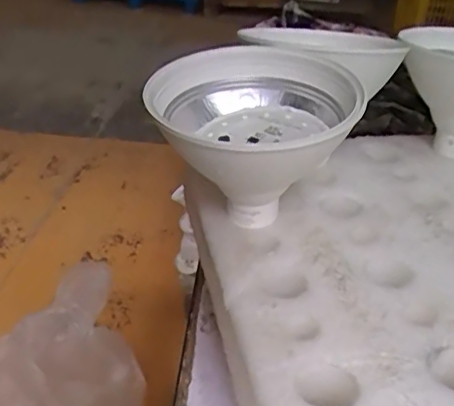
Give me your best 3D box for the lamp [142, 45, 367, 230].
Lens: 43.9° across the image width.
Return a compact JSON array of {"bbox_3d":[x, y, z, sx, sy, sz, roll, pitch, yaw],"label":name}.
[{"bbox_3d":[0.012,-0.028,0.313,0.104,0.086,0.104,-3,33,-10],"label":"lamp"}]

